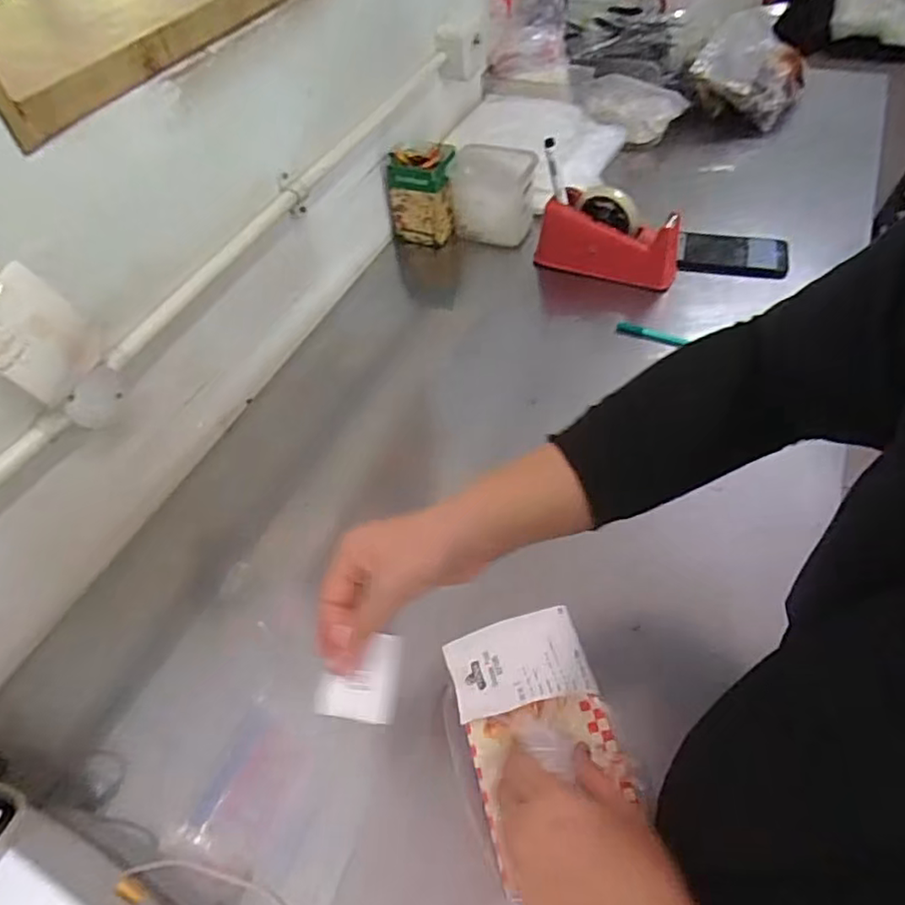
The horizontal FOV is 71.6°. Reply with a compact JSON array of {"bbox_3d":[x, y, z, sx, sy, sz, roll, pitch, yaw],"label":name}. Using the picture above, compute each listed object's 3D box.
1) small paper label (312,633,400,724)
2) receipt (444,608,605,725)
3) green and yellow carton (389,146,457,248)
[{"bbox_3d":[-0.058,0.141,0.399,0.048,0.004,0.053,10,57,-5],"label":"small paper label"},{"bbox_3d":[0.053,0.171,0.517,0.111,0.018,0.076,-13,52,-5],"label":"receipt"},{"bbox_3d":[-0.047,-0.412,0.996,0.100,0.129,0.094,2,53,7],"label":"green and yellow carton"}]

